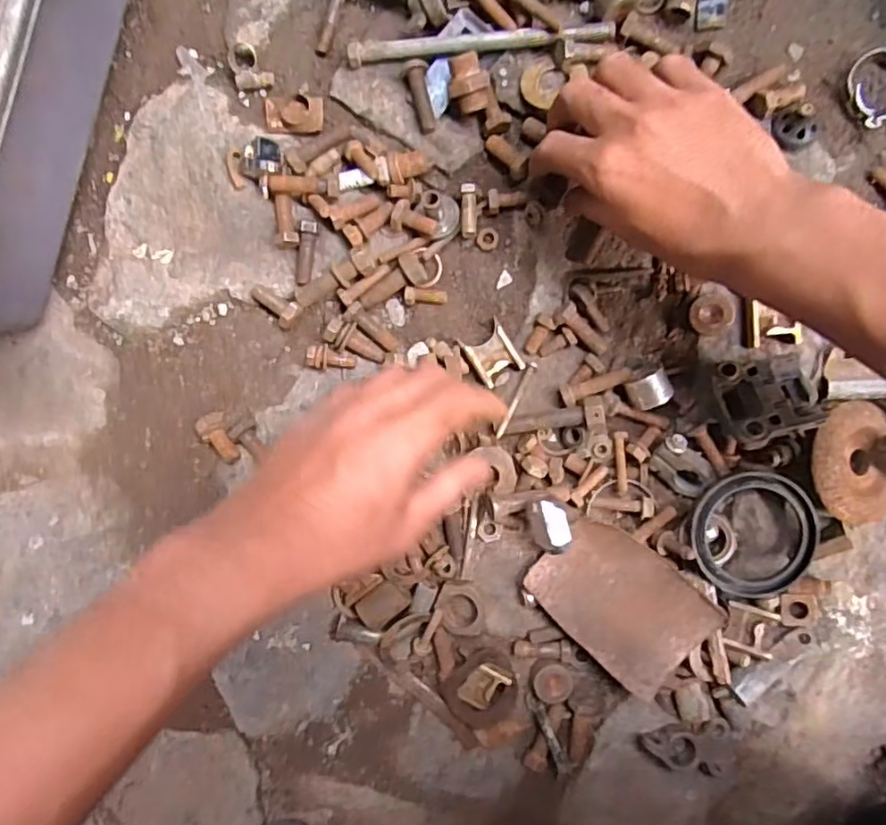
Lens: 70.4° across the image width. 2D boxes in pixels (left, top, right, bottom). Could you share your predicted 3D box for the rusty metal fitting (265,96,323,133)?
[{"bbox_3d":[-0.093,-0.185,0.391,0.037,0.007,0.021,6,95,4],"label":"rusty metal fitting"}]

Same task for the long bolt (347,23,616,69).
[{"bbox_3d":[0.021,-0.218,0.369,0.153,0.012,0.013,-3,94,4],"label":"long bolt"}]

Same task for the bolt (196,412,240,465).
[{"bbox_3d":[-0.142,0.017,0.405,0.016,0.016,0.035,-34,91,6],"label":"bolt"}]

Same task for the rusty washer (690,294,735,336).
[{"bbox_3d":[0.159,-0.058,0.372,0.023,0.004,0.023,-9,95,17],"label":"rusty washer"}]

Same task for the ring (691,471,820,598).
[{"bbox_3d":[0.185,0.073,0.377,0.073,0.020,0.075,0,94,4],"label":"ring"}]

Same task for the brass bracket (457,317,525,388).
[{"bbox_3d":[0.031,-0.036,0.387,0.028,0.009,0.034,-34,91,6],"label":"brass bracket"}]

